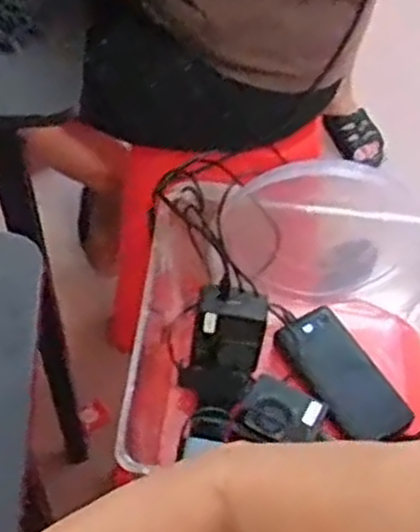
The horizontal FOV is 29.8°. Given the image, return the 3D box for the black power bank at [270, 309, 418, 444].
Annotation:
[{"bbox_3d":[0.143,0.117,0.836,0.070,0.013,0.156,-40,81,-1],"label":"black power bank"}]

